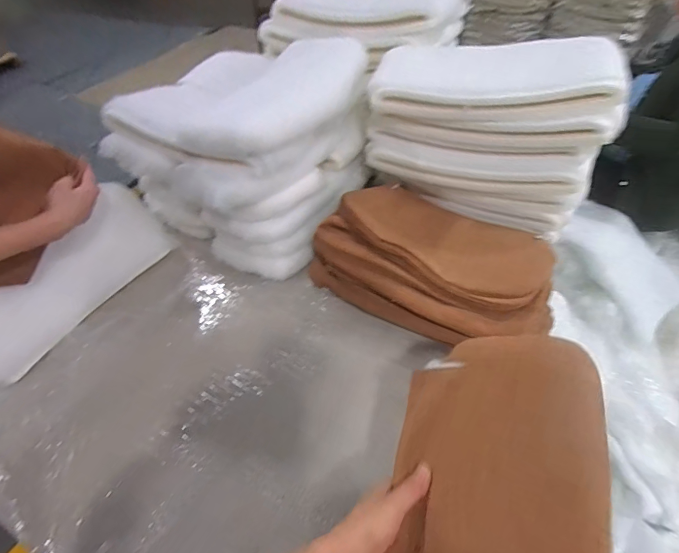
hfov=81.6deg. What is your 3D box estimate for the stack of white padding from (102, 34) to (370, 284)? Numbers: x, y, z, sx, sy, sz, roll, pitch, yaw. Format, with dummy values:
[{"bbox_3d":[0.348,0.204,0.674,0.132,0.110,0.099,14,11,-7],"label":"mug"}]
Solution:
[{"bbox_3d":[-0.213,-0.313,0.976,0.455,0.341,0.470,23,55,24],"label":"stack of white padding"}]

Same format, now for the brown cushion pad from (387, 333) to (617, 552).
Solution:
[{"bbox_3d":[0.133,0.262,0.388,0.231,0.034,0.409,-5,69,55],"label":"brown cushion pad"}]

